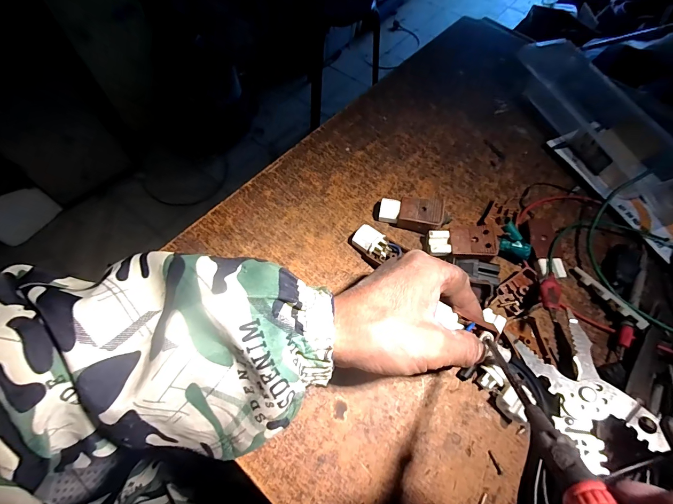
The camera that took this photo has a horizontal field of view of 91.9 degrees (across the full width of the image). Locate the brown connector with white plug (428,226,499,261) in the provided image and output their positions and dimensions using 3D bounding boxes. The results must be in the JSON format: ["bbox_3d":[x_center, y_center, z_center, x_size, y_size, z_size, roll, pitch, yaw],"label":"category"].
[{"bbox_3d":[0.114,-0.008,0.299,0.059,0.019,0.031,3,63,-2],"label":"brown connector with white plug"}]

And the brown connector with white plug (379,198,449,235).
[{"bbox_3d":[0.074,-0.037,0.312,0.062,0.023,0.029,22,64,8],"label":"brown connector with white plug"}]

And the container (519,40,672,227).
[{"bbox_3d":[0.297,-0.142,0.365,0.099,0.048,0.252,-28,67,-16],"label":"container"}]

